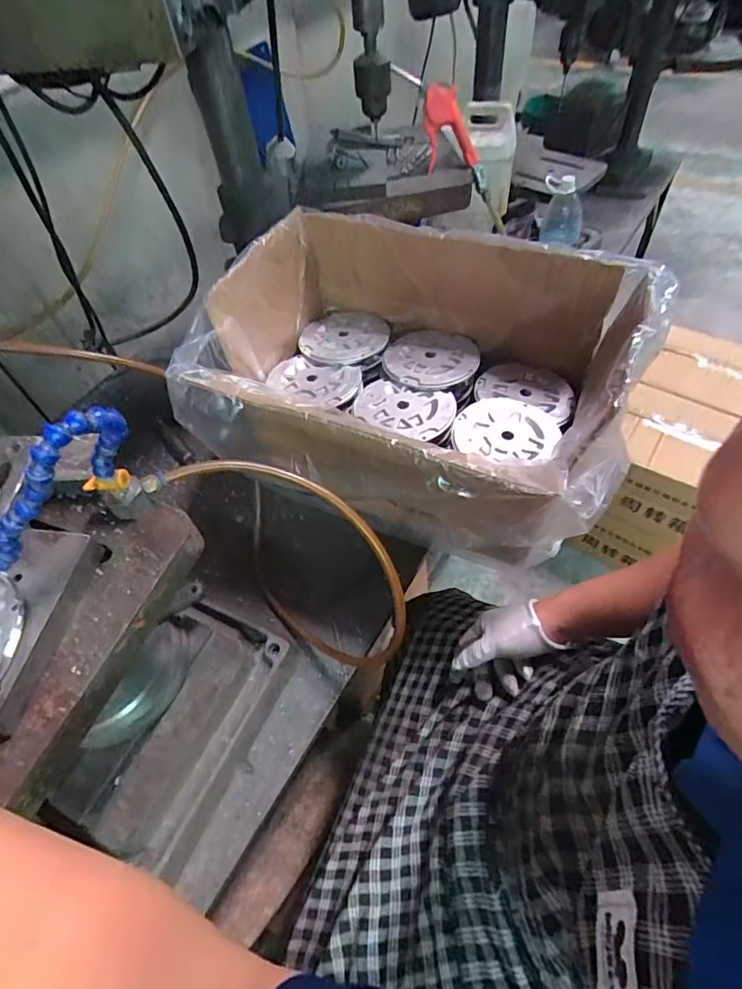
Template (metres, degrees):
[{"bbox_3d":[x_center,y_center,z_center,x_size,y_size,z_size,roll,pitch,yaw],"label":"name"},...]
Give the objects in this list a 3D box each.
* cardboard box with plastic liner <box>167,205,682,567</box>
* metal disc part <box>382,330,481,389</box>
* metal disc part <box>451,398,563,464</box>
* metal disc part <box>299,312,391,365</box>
[{"bbox_3d":[0.059,-0.169,0.640,0.494,0.198,0.398,17,57,17],"label":"cardboard box with plastic liner"},{"bbox_3d":[0.090,-0.201,0.743,0.139,0.010,0.126,-7,54,0],"label":"metal disc part"},{"bbox_3d":[0.176,-0.084,0.657,0.127,0.014,0.112,18,58,17],"label":"metal disc part"},{"bbox_3d":[-0.039,-0.244,0.781,0.127,0.007,0.130,-3,54,4],"label":"metal disc part"}]

